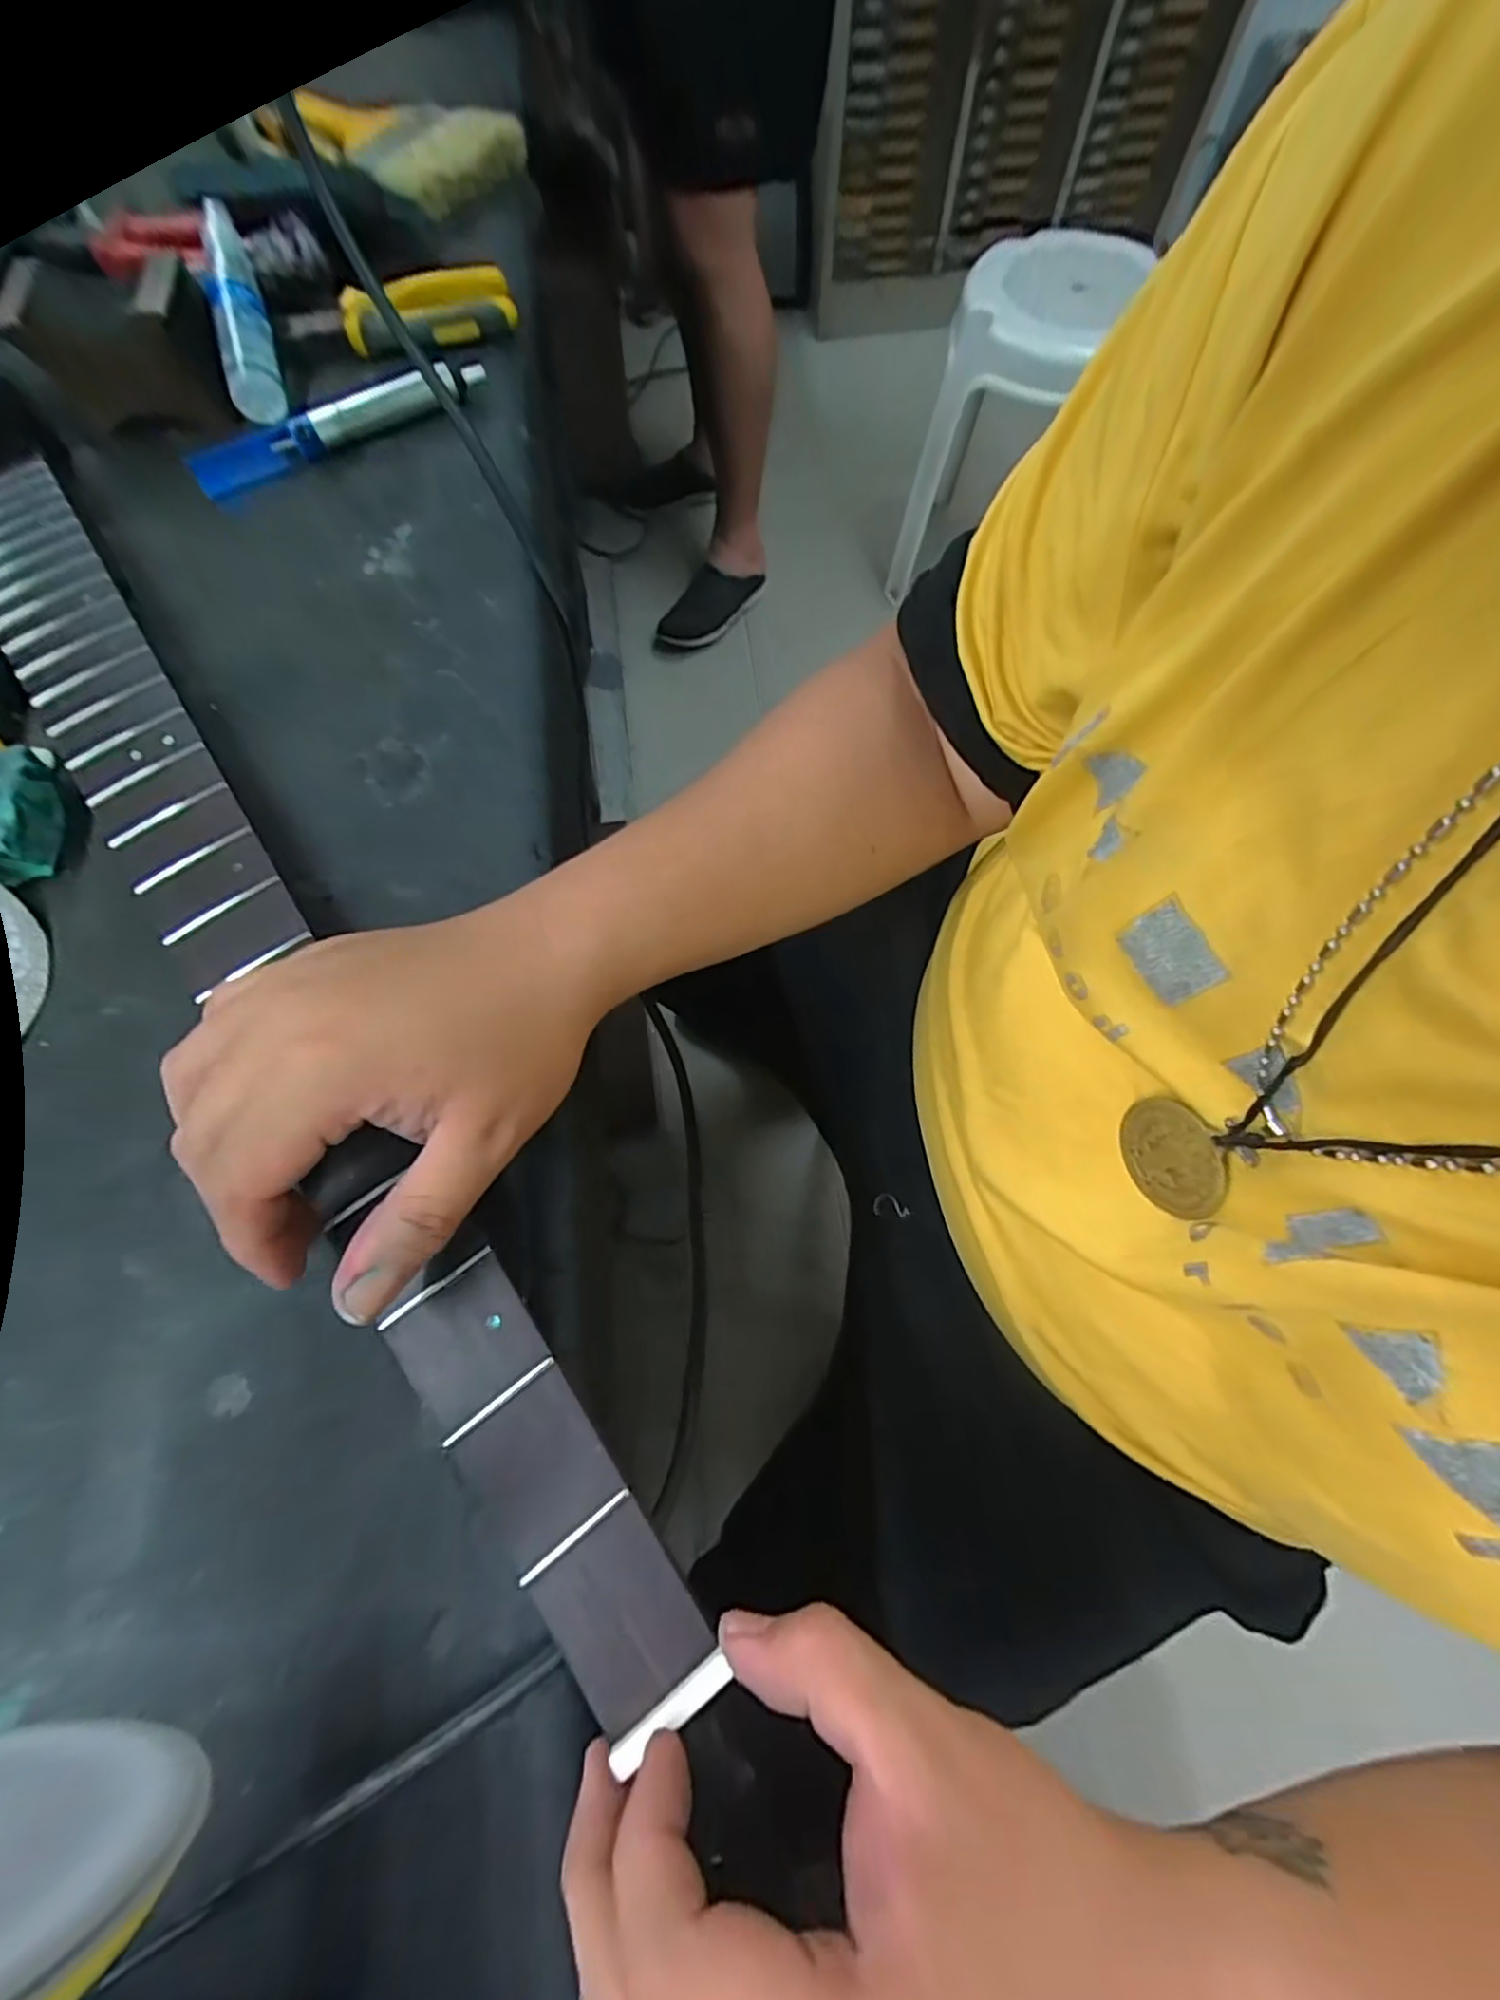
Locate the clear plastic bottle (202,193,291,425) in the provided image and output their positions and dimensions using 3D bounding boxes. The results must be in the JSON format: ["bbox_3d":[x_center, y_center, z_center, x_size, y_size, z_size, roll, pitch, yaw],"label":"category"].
[{"bbox_3d":[-0.318,-0.431,0.434,0.032,0.024,0.139,-15,84,-6],"label":"clear plastic bottle"}]

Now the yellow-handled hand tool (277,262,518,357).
[{"bbox_3d":[-0.226,-0.442,0.453,0.144,0.028,0.060,-14,70,-6],"label":"yellow-handled hand tool"}]

